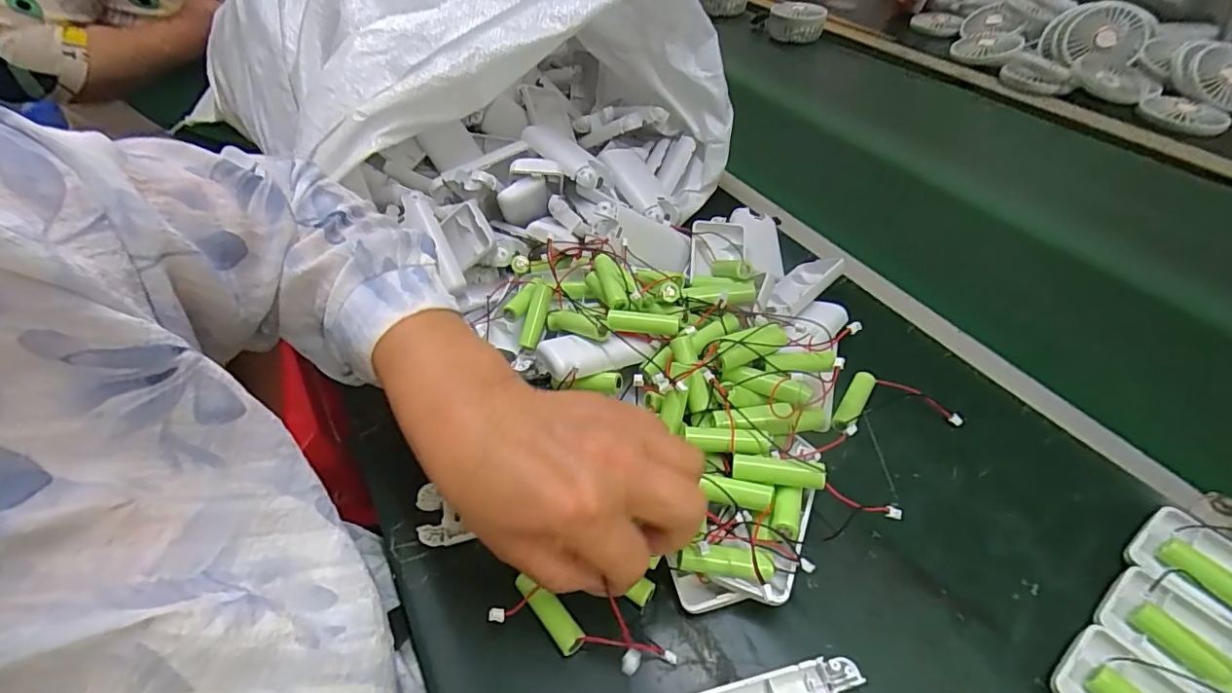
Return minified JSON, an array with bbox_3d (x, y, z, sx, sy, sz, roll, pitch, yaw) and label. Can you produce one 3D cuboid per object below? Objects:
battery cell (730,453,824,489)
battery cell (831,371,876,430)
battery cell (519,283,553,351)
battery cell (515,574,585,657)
[{"bbox_3d":[0.090,0.068,0.301,0.048,0.010,0.012,7,49,11],"label":"battery cell"},{"bbox_3d":[0.167,0.038,0.380,0.014,0.011,0.050,25,53,27],"label":"battery cell"},{"bbox_3d":[-0.060,-0.022,0.410,0.017,0.013,0.052,10,77,16],"label":"battery cell"},{"bbox_3d":[-0.036,0.148,0.302,0.014,0.016,0.049,-34,52,-25],"label":"battery cell"}]

